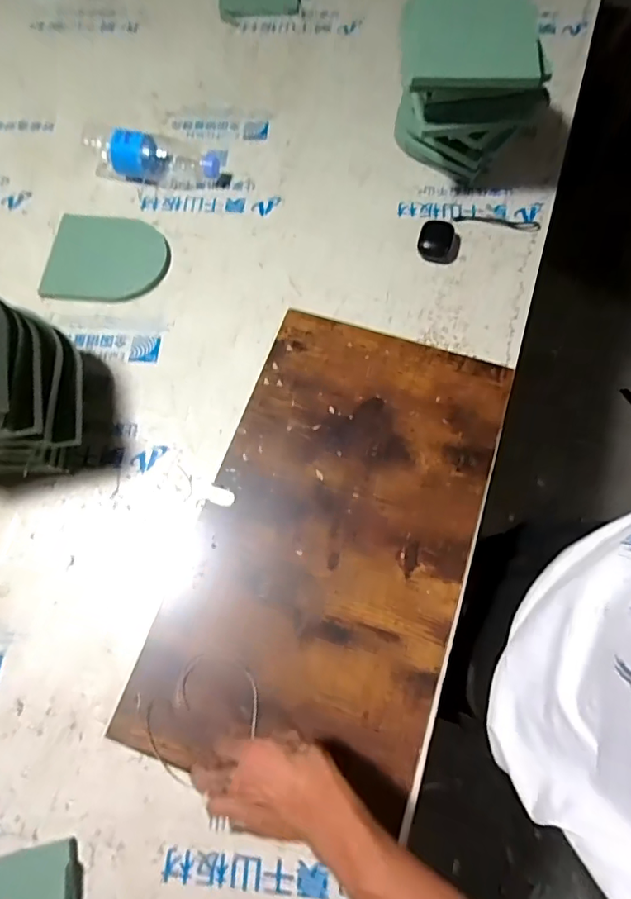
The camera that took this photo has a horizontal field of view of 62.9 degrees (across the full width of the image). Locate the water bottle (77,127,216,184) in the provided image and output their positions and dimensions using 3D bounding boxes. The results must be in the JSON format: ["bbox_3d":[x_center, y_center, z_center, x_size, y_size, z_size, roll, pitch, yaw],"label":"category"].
[{"bbox_3d":[-0.263,-0.466,0.815,0.225,0.061,0.077,1,70,1],"label":"water bottle"}]

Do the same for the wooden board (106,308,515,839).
[{"bbox_3d":[0.023,0.096,0.626,0.320,0.016,0.550,18,71,7],"label":"wooden board"}]

